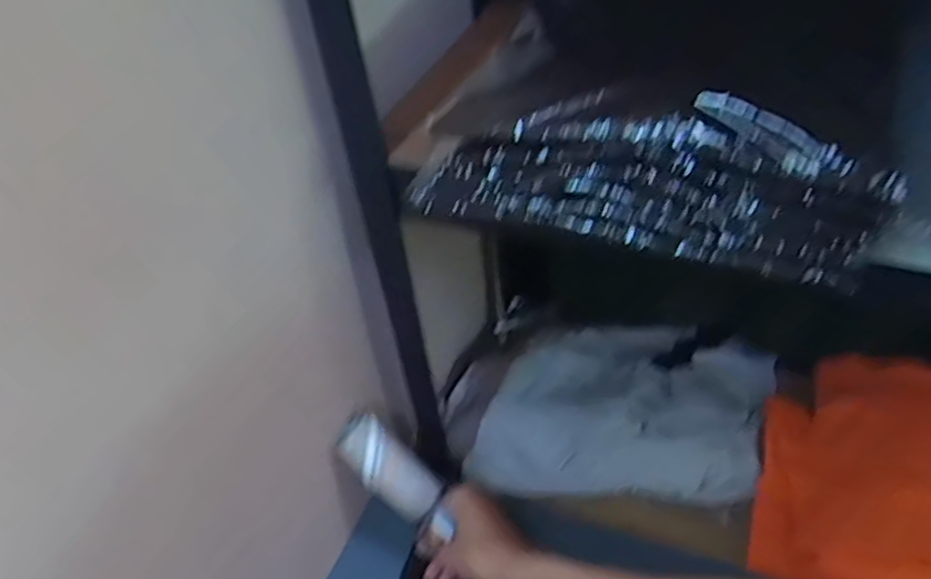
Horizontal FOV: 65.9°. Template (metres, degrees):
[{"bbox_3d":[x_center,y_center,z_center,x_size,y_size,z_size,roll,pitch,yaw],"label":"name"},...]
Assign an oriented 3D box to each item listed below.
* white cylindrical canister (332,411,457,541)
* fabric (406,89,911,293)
[{"bbox_3d":[-0.066,0.180,0.679,0.140,0.053,0.041,49,55,-7],"label":"white cylindrical canister"},{"bbox_3d":[0.092,-0.063,0.411,0.266,0.079,0.031,15,47,21],"label":"fabric"}]

